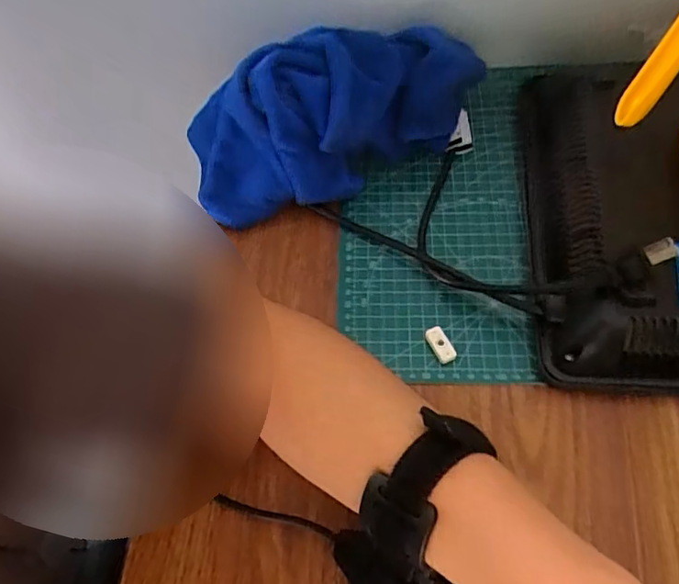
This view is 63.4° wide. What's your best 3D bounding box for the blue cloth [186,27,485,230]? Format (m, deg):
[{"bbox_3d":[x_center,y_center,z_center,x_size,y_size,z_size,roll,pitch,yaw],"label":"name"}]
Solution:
[{"bbox_3d":[-0.004,-0.138,0.426,0.233,0.084,0.109,-13,63,-3],"label":"blue cloth"}]

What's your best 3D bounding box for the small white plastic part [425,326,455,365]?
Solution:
[{"bbox_3d":[0.070,0.036,0.381,0.012,0.010,0.026,-27,65,-10],"label":"small white plastic part"}]

